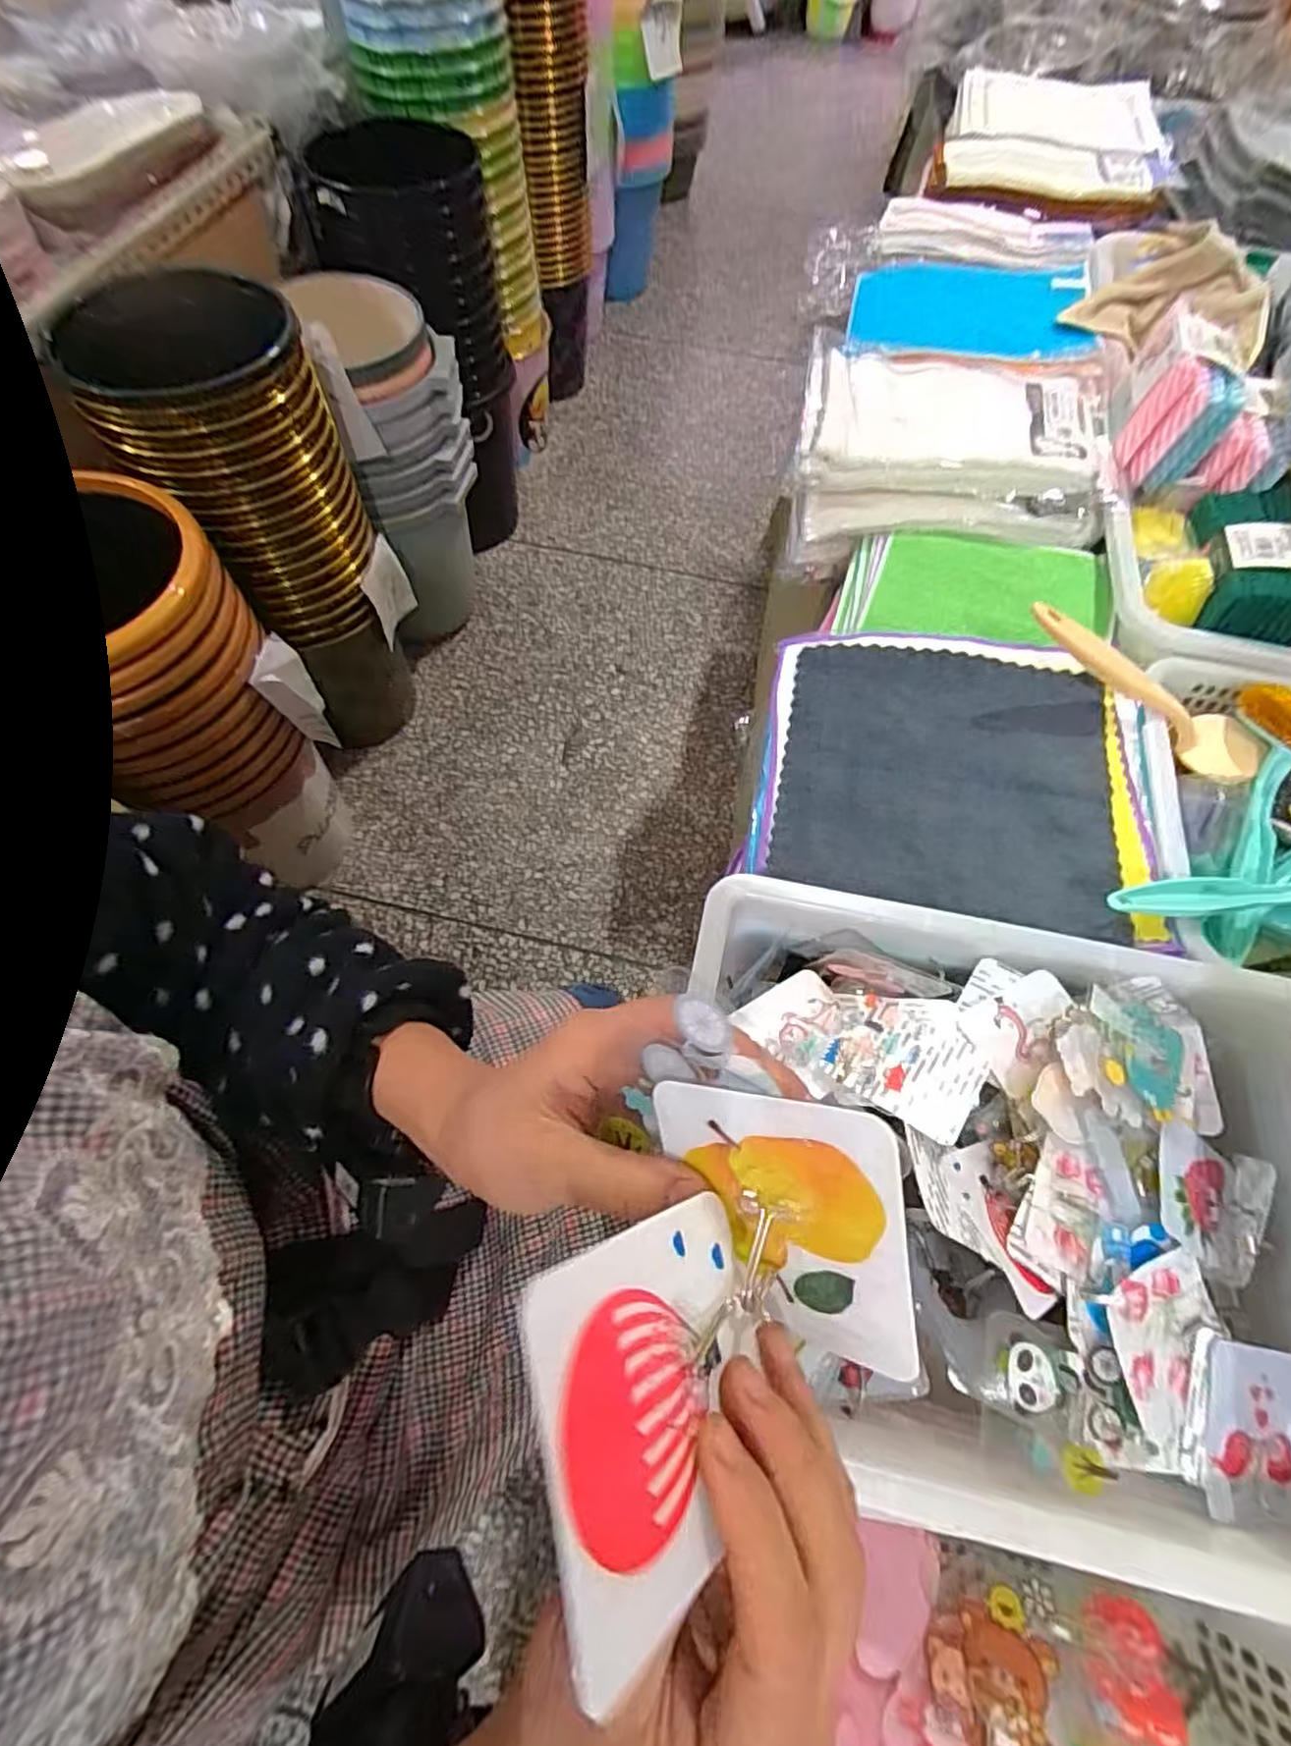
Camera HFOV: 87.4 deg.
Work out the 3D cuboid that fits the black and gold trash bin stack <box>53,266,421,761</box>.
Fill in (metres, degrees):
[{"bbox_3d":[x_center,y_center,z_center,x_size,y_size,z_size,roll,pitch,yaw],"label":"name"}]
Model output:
[{"bbox_3d":[-0.489,-0.444,0.953,0.223,0.555,0.244,-22,66,-12],"label":"black and gold trash bin stack"}]

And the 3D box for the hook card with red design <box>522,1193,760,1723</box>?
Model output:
[{"bbox_3d":[0.005,0.129,0.168,0.004,0.083,0.073,-25,69,32],"label":"hook card with red design"}]

